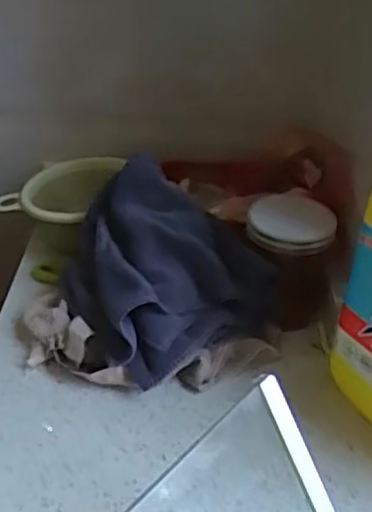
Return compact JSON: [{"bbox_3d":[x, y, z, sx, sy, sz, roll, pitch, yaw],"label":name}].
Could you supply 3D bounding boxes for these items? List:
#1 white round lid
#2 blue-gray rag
[{"bbox_3d":[0.099,-0.031,0.613,0.079,0.011,0.076,1,50,-1],"label":"white round lid"},{"bbox_3d":[-0.022,0.015,0.609,0.166,0.131,0.174,-17,40,-26],"label":"blue-gray rag"}]

